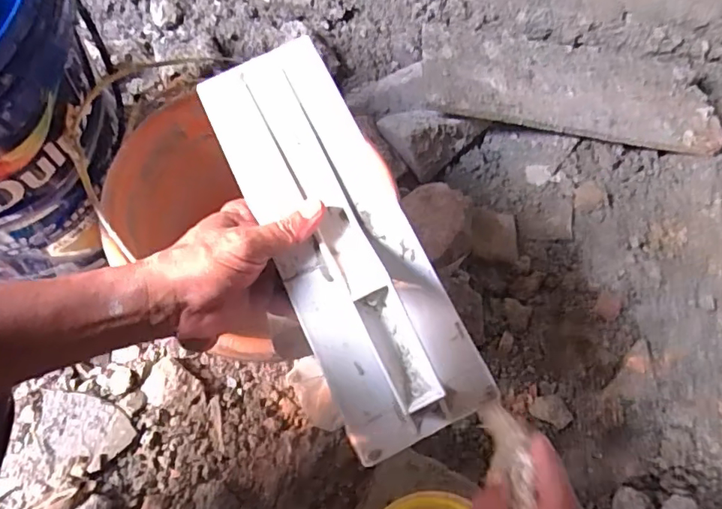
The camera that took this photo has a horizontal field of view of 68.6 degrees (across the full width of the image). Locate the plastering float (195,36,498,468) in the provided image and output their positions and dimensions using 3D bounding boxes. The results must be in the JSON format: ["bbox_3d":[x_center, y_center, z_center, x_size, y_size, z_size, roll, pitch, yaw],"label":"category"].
[{"bbox_3d":[-0.004,0.000,0.366,0.101,0.063,0.291,-27,95,-18],"label":"plastering float"}]

